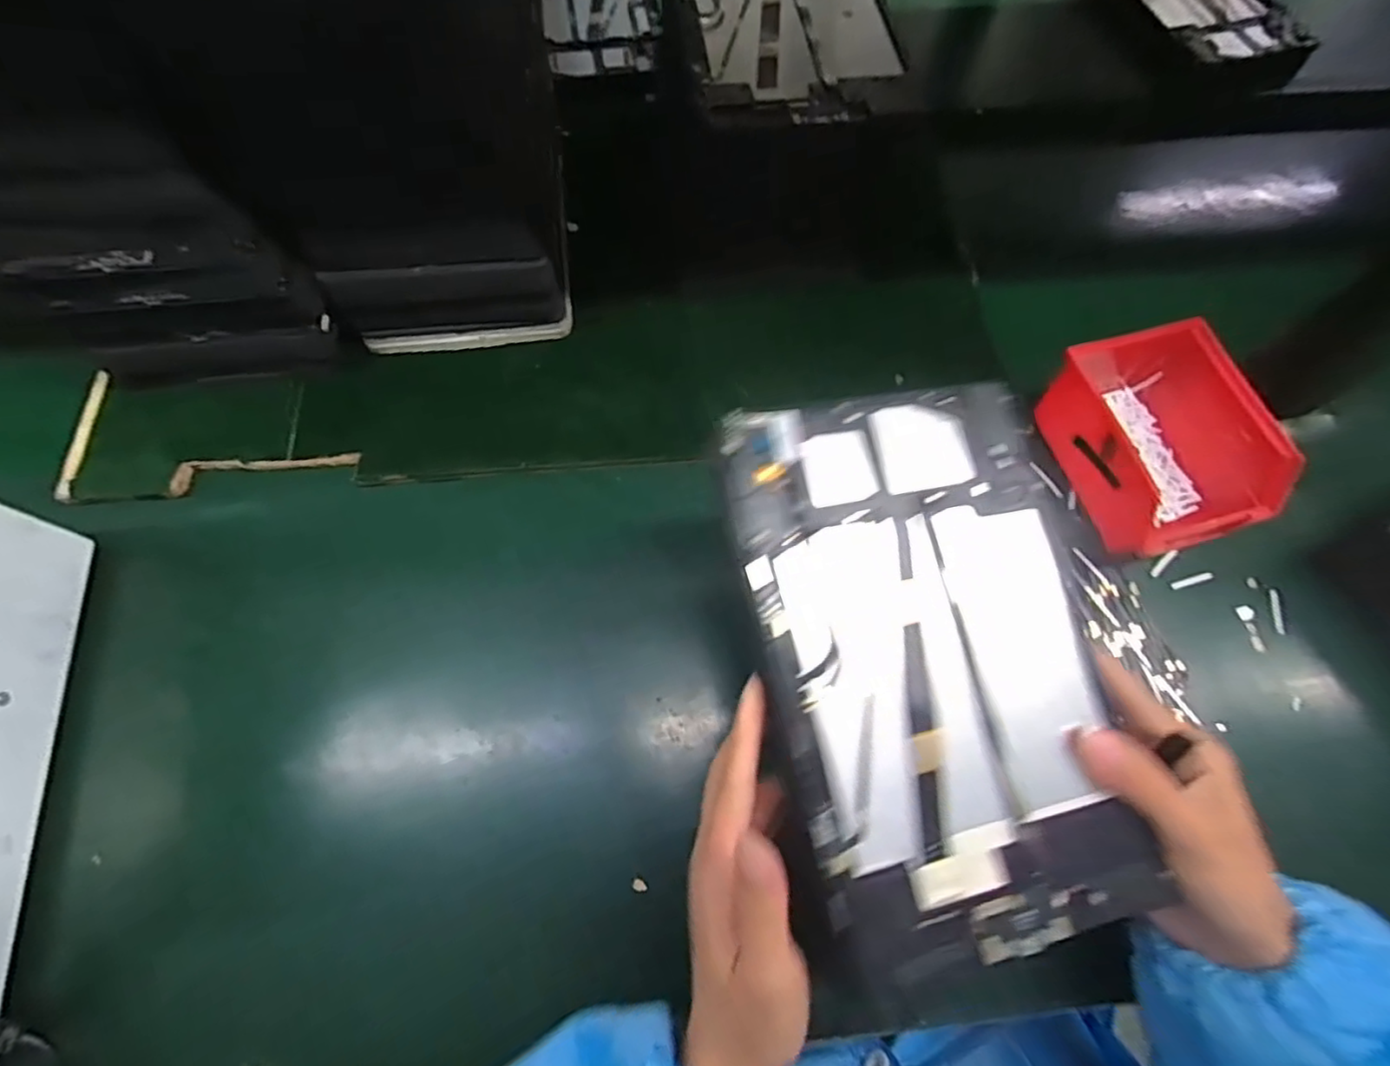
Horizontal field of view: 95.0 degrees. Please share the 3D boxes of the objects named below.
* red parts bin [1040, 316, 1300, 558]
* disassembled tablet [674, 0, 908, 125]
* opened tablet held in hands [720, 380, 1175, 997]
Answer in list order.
[{"bbox_3d":[0.309,-0.065,0.437,0.109,0.071,0.151,-19,69,-10],"label":"red parts bin"},{"bbox_3d":[0.062,-0.369,0.450,0.147,0.013,0.238,-5,68,-4],"label":"disassembled tablet"},{"bbox_3d":[0.106,0.052,0.281,0.153,0.010,0.236,-9,78,-12],"label":"opened tablet held in hands"}]

